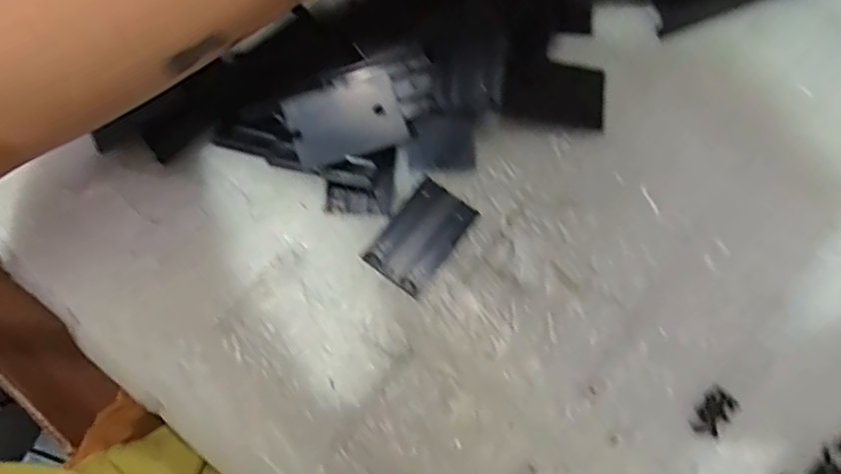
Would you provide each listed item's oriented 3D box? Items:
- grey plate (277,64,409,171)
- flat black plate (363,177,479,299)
[{"bbox_3d":[-0.038,-0.059,0.310,0.055,0.006,0.038,-20,99,-7],"label":"grey plate"},{"bbox_3d":[0.000,-0.001,0.316,0.033,0.004,0.054,36,78,9],"label":"flat black plate"}]

